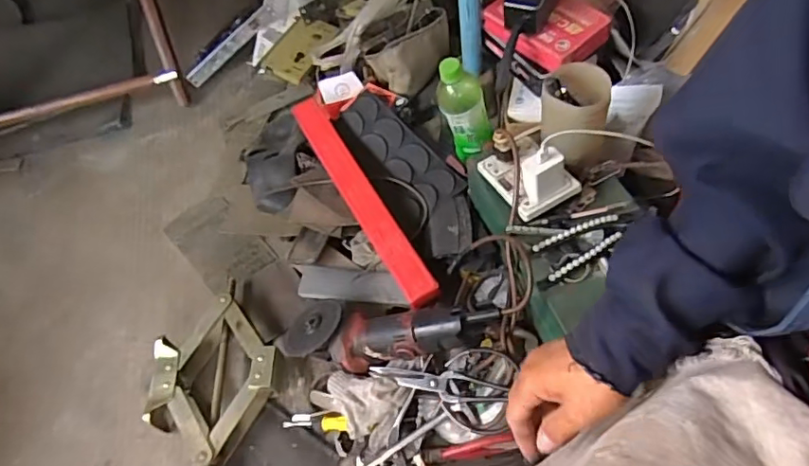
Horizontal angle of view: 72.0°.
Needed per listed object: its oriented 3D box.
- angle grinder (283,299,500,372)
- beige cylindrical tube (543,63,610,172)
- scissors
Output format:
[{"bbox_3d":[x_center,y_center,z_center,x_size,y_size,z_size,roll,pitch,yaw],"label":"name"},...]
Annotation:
[{"bbox_3d":[-0.019,0.135,0.745,0.300,0.076,0.092,-8,52,29],"label":"angle grinder"},{"bbox_3d":[0.216,-0.153,0.713,0.083,0.088,0.090,-4,55,5],"label":"beige cylindrical tube"},{"bbox_3d":[0.042,0.190,0.709,0.184,0.015,0.099,4,72,23],"label":"scissors"}]

